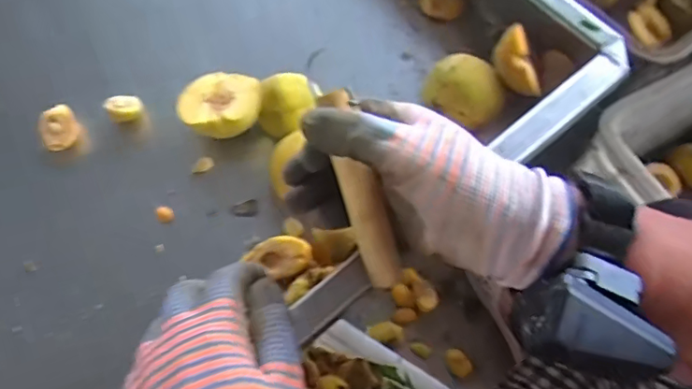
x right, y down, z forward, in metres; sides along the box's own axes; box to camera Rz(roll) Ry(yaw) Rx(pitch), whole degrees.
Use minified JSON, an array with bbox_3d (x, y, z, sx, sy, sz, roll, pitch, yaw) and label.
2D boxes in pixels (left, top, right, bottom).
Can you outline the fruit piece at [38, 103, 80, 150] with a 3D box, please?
[{"bbox_3d":[-0.229,-0.051,0.450,0.030,0.021,0.032,0,65,0],"label":"fruit piece"}]

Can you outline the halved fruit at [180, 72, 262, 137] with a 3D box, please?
[{"bbox_3d":[-0.098,-0.067,0.444,0.063,0.040,0.059,0,65,0],"label":"halved fruit"}]

